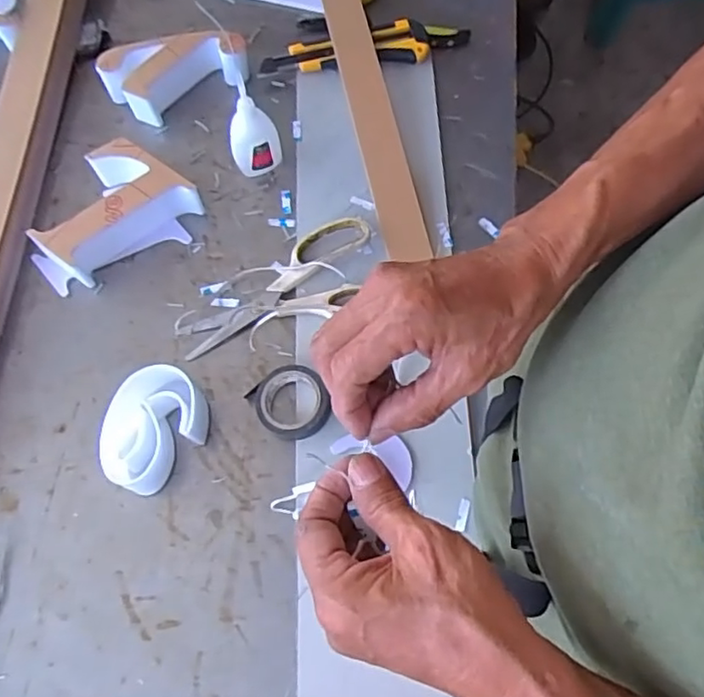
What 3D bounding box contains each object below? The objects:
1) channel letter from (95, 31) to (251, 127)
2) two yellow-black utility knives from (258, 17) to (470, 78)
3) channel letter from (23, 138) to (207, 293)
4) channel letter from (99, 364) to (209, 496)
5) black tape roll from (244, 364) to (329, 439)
[{"bbox_3d":[-0.171,-0.271,0.606,0.134,0.044,0.060,-27,72,-8],"label":"channel letter"},{"bbox_3d":[0.015,-0.300,0.622,0.213,0.020,0.045,-14,71,-4],"label":"two yellow-black utility knives"},{"bbox_3d":[-0.216,-0.123,0.548,0.147,0.047,0.095,-29,72,-9],"label":"channel letter"},{"bbox_3d":[-0.153,0.061,0.478,0.063,0.048,0.086,36,75,13],"label":"channel letter"},{"bbox_3d":[-0.049,0.044,0.499,0.057,0.021,0.058,0,70,1],"label":"black tape roll"}]

